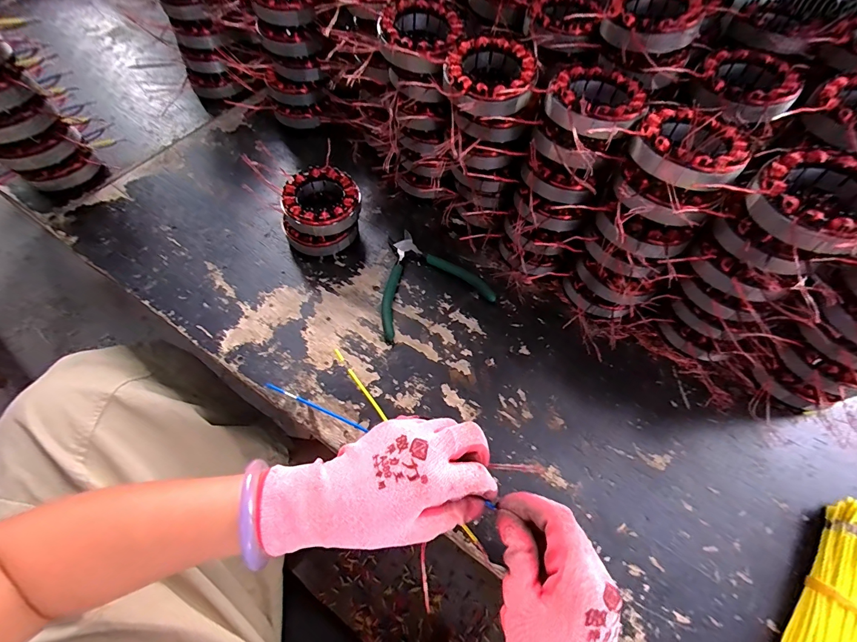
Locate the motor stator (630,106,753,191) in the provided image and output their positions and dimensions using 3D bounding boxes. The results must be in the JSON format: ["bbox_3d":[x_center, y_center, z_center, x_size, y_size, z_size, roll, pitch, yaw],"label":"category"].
[{"bbox_3d":[0.220,-0.145,0.318,0.088,0.029,0.083,0,62,-1],"label":"motor stator"}]

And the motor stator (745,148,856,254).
[{"bbox_3d":[0.293,-0.090,0.286,0.090,0.032,0.085,-39,69,-19],"label":"motor stator"}]

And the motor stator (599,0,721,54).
[{"bbox_3d":[0.217,-0.292,0.368,0.090,0.039,0.093,22,64,11],"label":"motor stator"}]

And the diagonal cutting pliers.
[{"bbox_3d":[-0.008,-0.056,0.452,0.137,0.012,0.130,-22,65,-12],"label":"diagonal cutting pliers"}]

